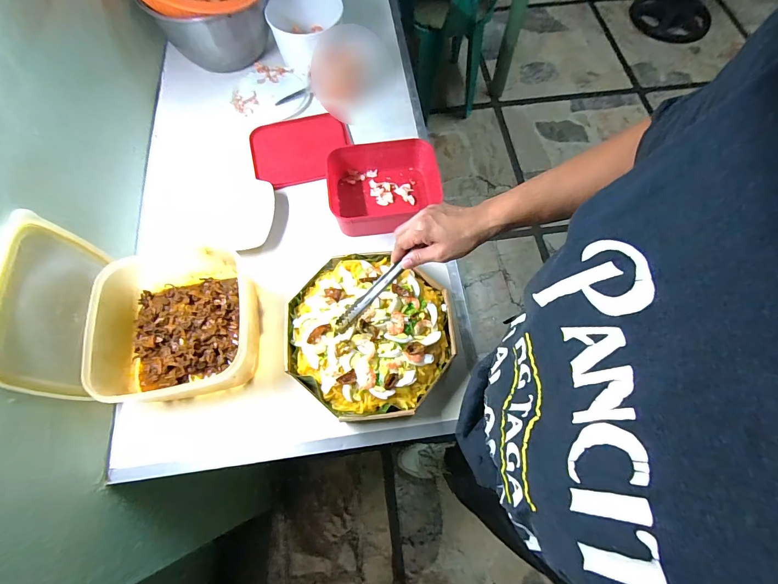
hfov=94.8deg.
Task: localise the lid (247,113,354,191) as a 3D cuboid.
[{"bbox_3d":[-0.178,-0.295,0.733,0.195,0.022,0.170,-15,69,-6],"label":"lid"}]

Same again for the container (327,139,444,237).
[{"bbox_3d":[-0.007,-0.188,0.661,0.212,0.072,0.166,-9,68,-3],"label":"container"}]

